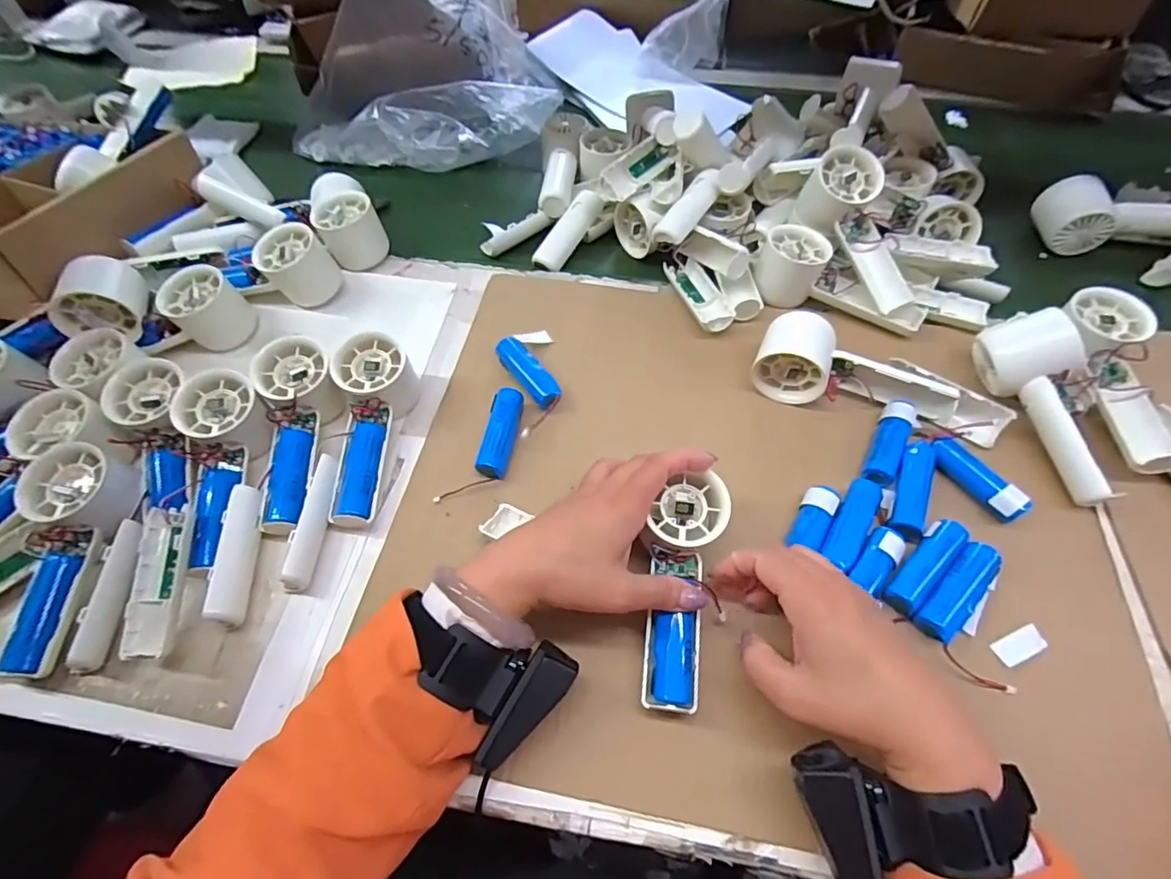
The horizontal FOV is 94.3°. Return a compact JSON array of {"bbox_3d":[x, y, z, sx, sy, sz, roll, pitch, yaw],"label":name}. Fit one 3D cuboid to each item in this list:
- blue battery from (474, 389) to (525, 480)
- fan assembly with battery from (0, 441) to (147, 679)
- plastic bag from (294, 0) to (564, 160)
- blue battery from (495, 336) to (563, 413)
[{"bbox_3d":[-0.068,-0.005,0.435,0.022,0.020,0.075,9,59,7],"label":"blue battery"},{"bbox_3d":[-0.361,0.079,0.374,0.059,0.041,0.148,0,73,5],"label":"fan assembly with battery"},{"bbox_3d":[-0.170,-0.453,0.636,0.244,0.156,0.304,27,63,17],"label":"plastic bag"},{"bbox_3d":[-0.048,-0.055,0.461,0.026,0.024,0.073,-32,63,-17],"label":"blue battery"}]

